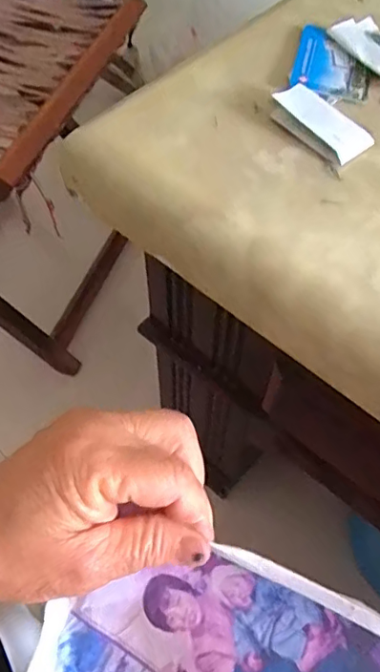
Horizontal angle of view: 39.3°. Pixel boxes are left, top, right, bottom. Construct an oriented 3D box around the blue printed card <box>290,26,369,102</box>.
[{"bbox_3d":[0.103,-0.197,0.384,0.053,0.004,0.081,11,59,7],"label":"blue printed card"}]

